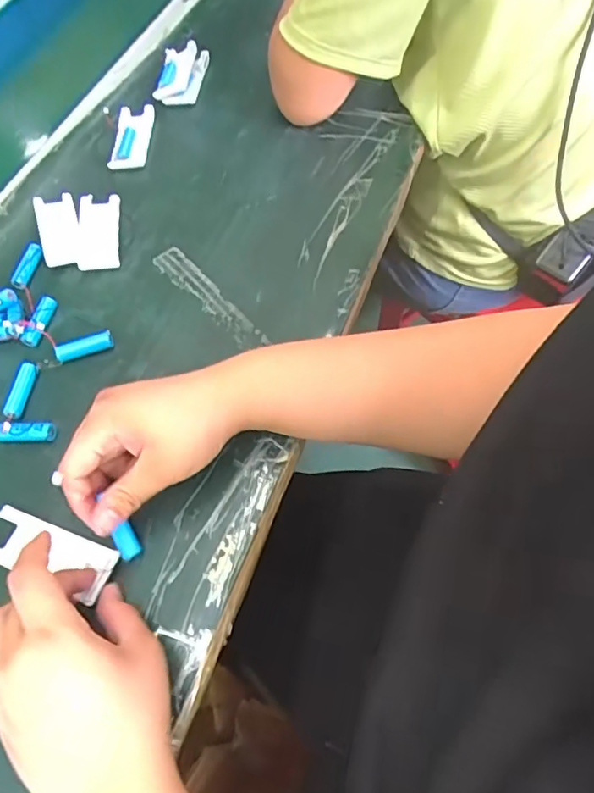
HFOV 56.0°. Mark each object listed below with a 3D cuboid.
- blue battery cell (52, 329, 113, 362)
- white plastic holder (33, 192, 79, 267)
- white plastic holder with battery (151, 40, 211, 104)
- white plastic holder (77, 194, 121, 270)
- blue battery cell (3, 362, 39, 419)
[{"bbox_3d":[-0.190,-0.045,0.500,0.052,0.017,0.015,-16,58,-2],"label":"blue battery cell"},{"bbox_3d":[-0.248,-0.174,0.581,0.038,0.012,0.102,-19,58,-3],"label":"white plastic holder"},{"bbox_3d":[-0.150,-0.410,0.716,0.051,0.033,0.111,2,60,10],"label":"white plastic holder with battery"},{"bbox_3d":[-0.207,-0.172,0.583,0.043,0.009,0.108,-12,58,1],"label":"white plastic holder"},{"bbox_3d":[-0.239,-0.006,0.485,0.016,0.011,0.055,4,60,11],"label":"blue battery cell"}]

